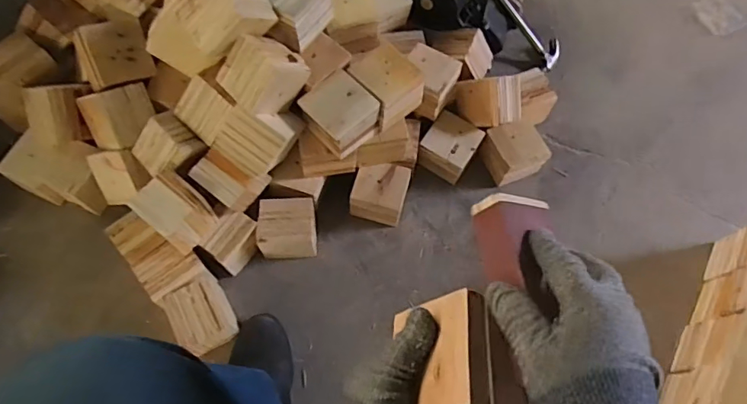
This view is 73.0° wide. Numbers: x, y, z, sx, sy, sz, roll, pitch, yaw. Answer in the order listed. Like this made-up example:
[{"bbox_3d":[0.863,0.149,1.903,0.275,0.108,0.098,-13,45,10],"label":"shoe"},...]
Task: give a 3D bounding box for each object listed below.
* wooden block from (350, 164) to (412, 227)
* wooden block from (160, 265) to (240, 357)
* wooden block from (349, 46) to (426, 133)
[{"bbox_3d":[0.013,-0.018,0.963,0.100,0.061,0.097,14,67,3],"label":"wooden block"},{"bbox_3d":[-0.292,0.187,0.857,0.090,0.080,0.129,-29,72,-14],"label":"wooden block"},{"bbox_3d":[0.020,-0.200,0.860,0.094,0.075,0.111,-35,73,-15],"label":"wooden block"}]

